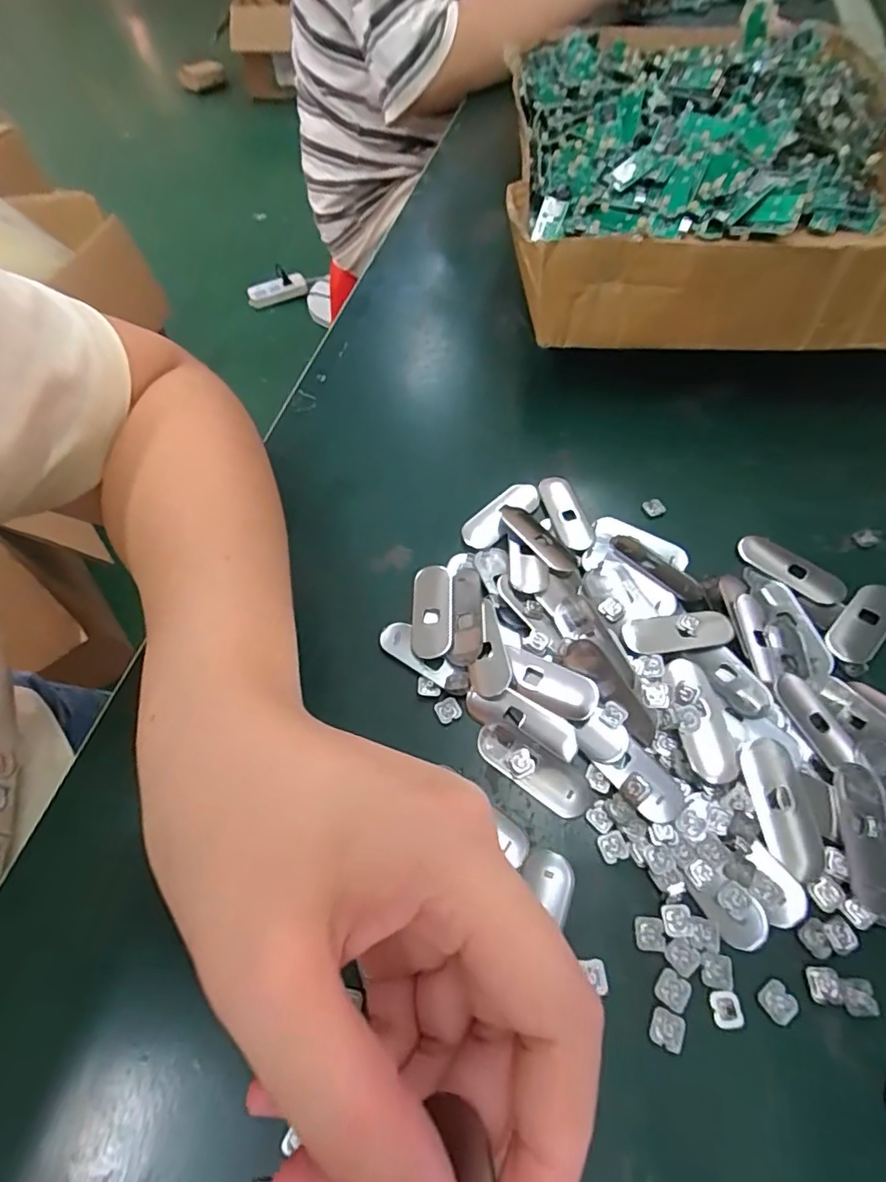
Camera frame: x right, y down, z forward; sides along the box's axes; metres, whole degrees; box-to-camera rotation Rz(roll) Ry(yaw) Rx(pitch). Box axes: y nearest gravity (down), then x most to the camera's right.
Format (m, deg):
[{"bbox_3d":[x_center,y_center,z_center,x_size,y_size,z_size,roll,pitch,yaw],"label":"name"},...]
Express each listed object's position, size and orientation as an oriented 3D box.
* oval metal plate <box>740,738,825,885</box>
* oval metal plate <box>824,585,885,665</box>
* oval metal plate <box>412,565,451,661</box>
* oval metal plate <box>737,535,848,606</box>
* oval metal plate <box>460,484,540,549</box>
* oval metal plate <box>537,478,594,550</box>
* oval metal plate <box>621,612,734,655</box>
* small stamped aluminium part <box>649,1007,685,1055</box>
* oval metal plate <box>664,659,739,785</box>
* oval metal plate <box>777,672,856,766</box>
[{"bbox_3d":[0.129,0.081,0.210,0.021,0.004,0.050,-12,72,-4],"label":"oval metal plate"},{"bbox_3d":[0.193,0.015,0.255,0.048,0.004,0.020,-40,64,-20],"label":"oval metal plate"},{"bbox_3d":[-0.005,0.009,0.268,0.019,0.004,0.051,-2,58,3],"label":"oval metal plate"},{"bbox_3d":[0.169,-0.011,0.272,0.050,0.004,0.019,37,67,23],"label":"oval metal plate"},{"bbox_3d":[0.031,-0.041,0.297,0.051,0.004,0.018,-41,64,-20],"label":"oval metal plate"},{"bbox_3d":[0.065,-0.043,0.296,0.017,0.004,0.045,-18,59,-7],"label":"oval metal plate"},{"bbox_3d":[0.105,0.019,0.250,0.048,0.004,0.018,-5,58,0],"label":"oval metal plate"},{"bbox_3d":[0.073,0.143,0.181,0.010,0.004,0.010,19,61,15],"label":"small stamped aluminium part"},{"bbox_3d":[0.104,0.052,0.228,0.016,0.005,0.051,-15,62,6],"label":"oval metal plate"},{"bbox_3d":[0.152,0.052,0.228,0.017,0.006,0.038,-20,59,-9],"label":"oval metal plate"}]

